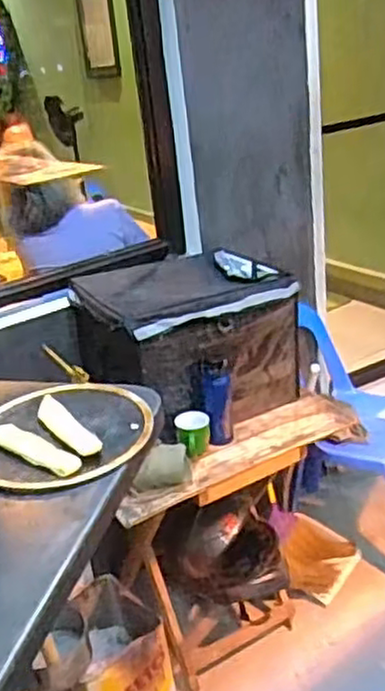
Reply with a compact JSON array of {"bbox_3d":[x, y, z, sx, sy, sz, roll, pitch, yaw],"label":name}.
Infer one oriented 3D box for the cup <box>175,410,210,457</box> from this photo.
[{"bbox_3d":[0.004,0.216,1.699,0.083,0.090,0.083,-5,25,2],"label":"cup"}]

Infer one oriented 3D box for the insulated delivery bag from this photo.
[{"bbox_3d":[-0.009,-0.019,1.893,0.535,0.338,0.452,-21,29,-30],"label":"insulated delivery bag"}]

